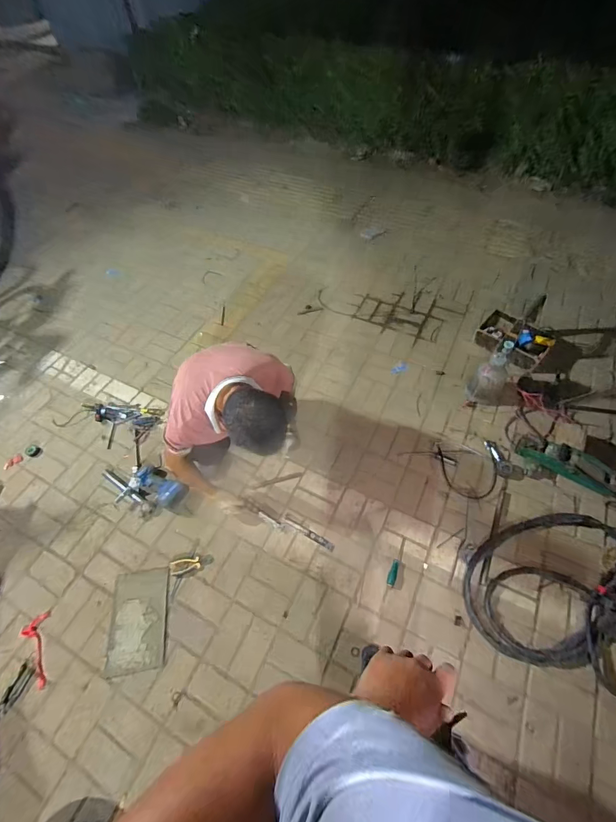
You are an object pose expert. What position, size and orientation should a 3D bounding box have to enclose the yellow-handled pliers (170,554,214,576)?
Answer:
[{"bbox_3d":[-0.451,0.598,1.375,0.165,0.012,0.056,-8,56,-4],"label":"yellow-handled pliers"}]

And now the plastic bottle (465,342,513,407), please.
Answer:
[{"bbox_3d":[0.839,-0.155,1.595,0.164,0.329,0.181,33,63,22],"label":"plastic bottle"}]

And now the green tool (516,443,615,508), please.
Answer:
[{"bbox_3d":[1.079,0.226,1.436,0.400,0.100,0.135,28,63,17],"label":"green tool"}]

